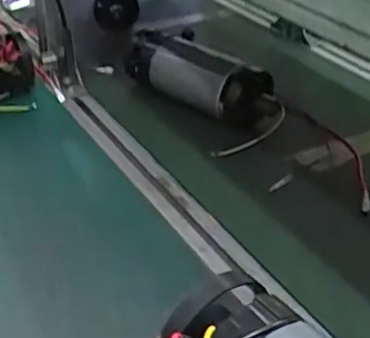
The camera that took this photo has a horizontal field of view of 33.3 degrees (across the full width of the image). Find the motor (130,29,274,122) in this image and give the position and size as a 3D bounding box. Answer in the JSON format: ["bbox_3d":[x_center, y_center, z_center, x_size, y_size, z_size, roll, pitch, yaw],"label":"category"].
[{"bbox_3d":[0.015,-0.130,0.872,0.073,0.080,0.243,-26,42,-36],"label":"motor"}]

